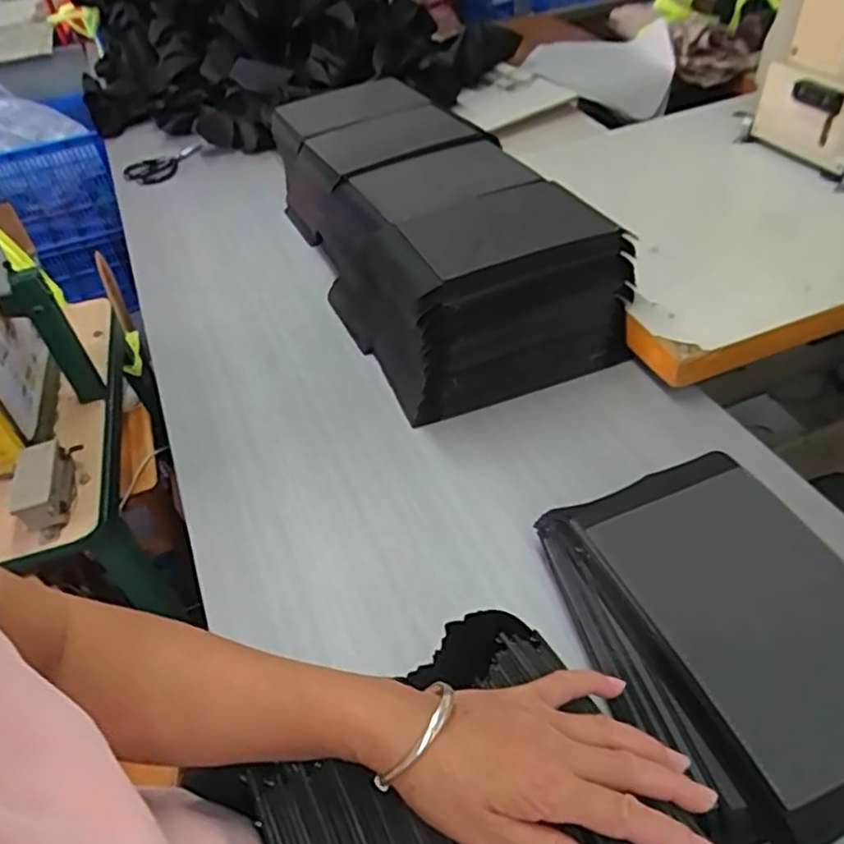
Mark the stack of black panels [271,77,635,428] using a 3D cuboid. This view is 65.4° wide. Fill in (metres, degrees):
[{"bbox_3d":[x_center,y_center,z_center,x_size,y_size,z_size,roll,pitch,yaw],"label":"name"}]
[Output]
[{"bbox_3d":[-0.011,-0.289,0.963,0.290,0.183,0.646,-23,47,-15],"label":"stack of black panels"}]

